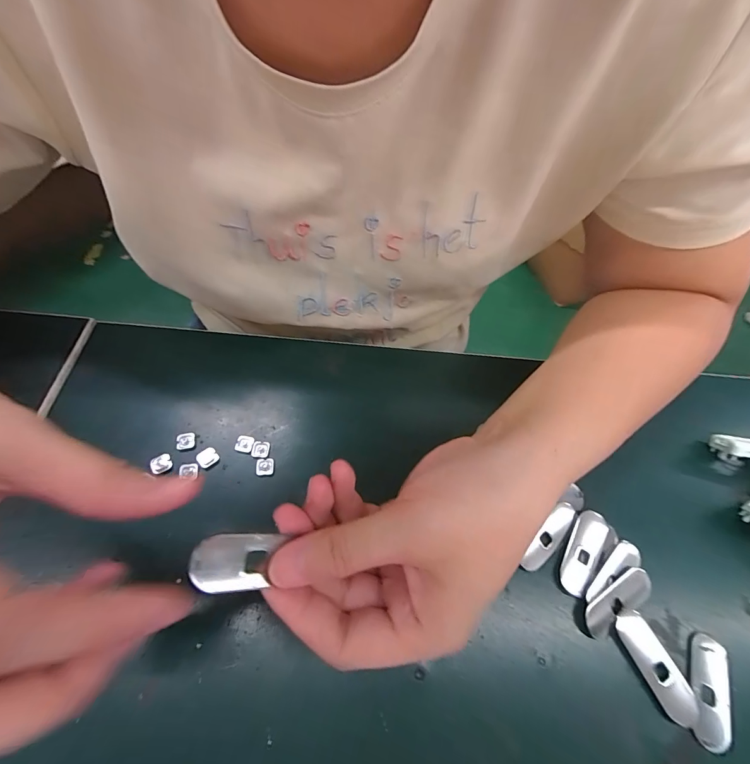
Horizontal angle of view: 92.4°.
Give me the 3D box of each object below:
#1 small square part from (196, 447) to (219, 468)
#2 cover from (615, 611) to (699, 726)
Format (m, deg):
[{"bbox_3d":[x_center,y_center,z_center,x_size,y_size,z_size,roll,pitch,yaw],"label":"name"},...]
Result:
[{"bbox_3d":[-0.102,0.046,0.220,0.011,0.004,0.011,-39,72,-24],"label":"small square part"},{"bbox_3d":[0.147,0.148,0.189,0.019,0.005,0.049,-18,65,-16],"label":"cover"}]

